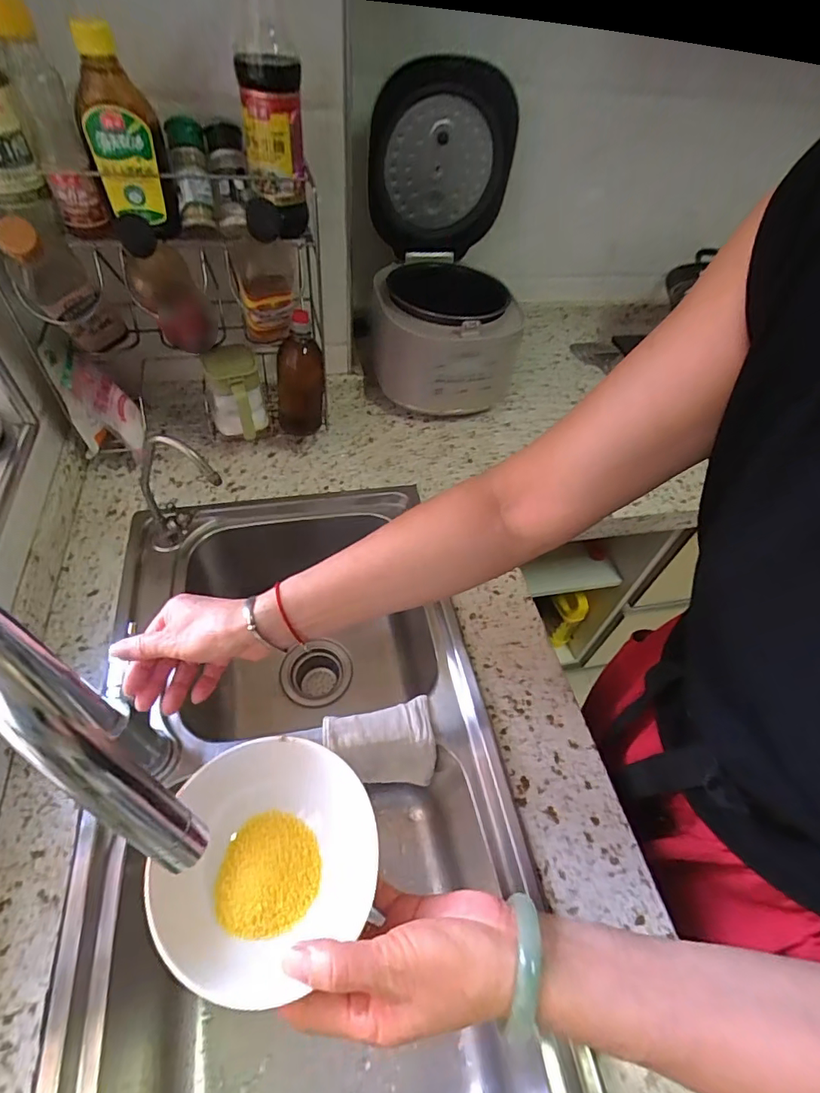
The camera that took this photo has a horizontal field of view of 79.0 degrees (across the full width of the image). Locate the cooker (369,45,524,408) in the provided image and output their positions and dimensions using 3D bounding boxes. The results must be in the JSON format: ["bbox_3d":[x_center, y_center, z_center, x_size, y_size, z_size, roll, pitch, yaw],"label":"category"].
[{"bbox_3d":[0.059,-0.467,0.810,0.238,0.412,0.331,1,52,-6],"label":"cooker"}]

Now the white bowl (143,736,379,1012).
[{"bbox_3d":[-0.089,0.198,0.316,0.129,0.049,0.133,3,51,-4],"label":"white bowl"}]

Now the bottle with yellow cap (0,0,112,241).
[{"bbox_3d":[-0.345,-0.403,0.479,0.043,0.183,0.050,-20,56,-21],"label":"bottle with yellow cap"}]

